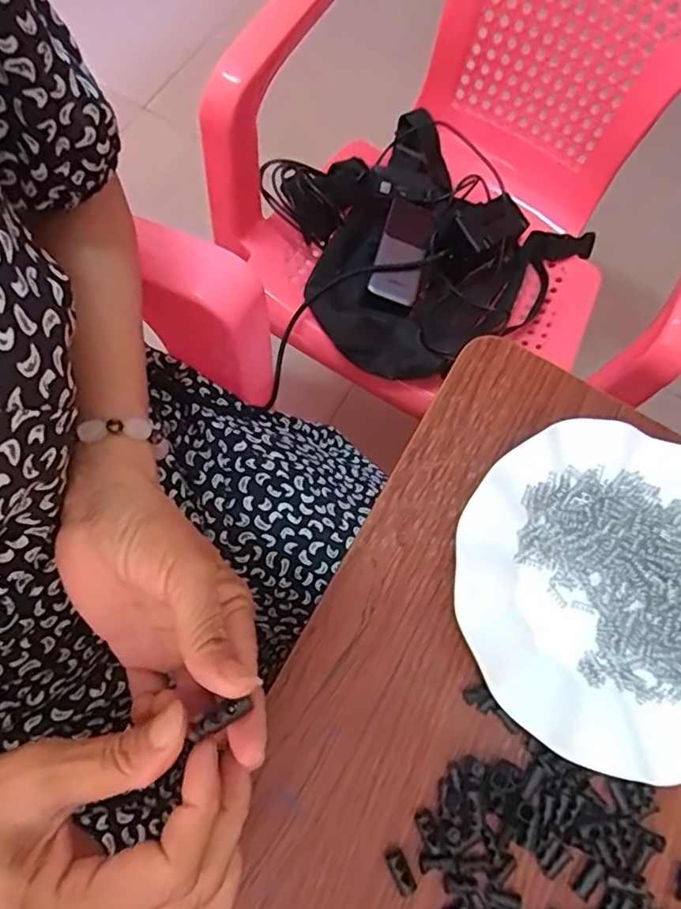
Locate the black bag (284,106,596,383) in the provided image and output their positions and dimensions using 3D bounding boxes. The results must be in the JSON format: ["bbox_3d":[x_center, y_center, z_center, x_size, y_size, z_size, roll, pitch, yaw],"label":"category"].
[{"bbox_3d":[0.089,-0.232,0.653,0.304,0.094,0.263,-41,80,-16],"label":"black bag"}]

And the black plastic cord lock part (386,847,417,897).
[{"bbox_3d":[0.030,0.208,0.293,0.010,0.007,0.020,-26,76,-12],"label":"black plastic cord lock part"}]

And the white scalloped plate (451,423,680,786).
[{"bbox_3d":[0.157,0.074,0.334,0.181,0.026,0.179,2,72,-5],"label":"white scalloped plate"}]

